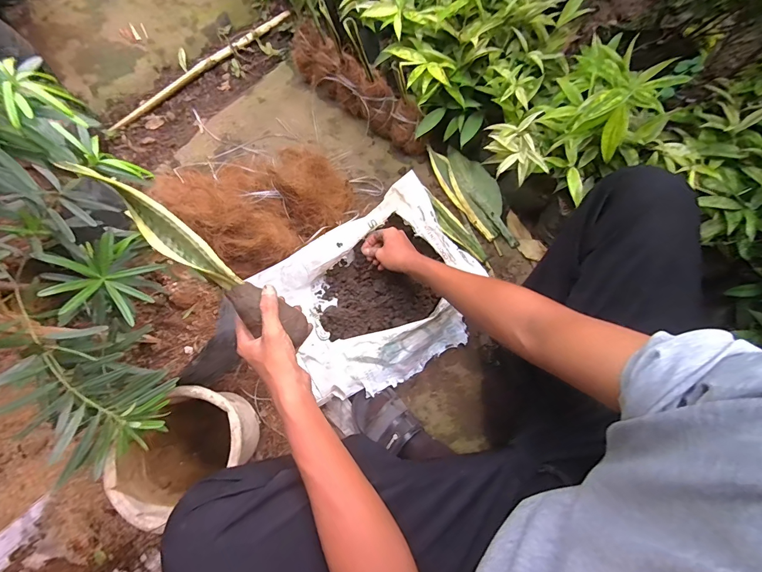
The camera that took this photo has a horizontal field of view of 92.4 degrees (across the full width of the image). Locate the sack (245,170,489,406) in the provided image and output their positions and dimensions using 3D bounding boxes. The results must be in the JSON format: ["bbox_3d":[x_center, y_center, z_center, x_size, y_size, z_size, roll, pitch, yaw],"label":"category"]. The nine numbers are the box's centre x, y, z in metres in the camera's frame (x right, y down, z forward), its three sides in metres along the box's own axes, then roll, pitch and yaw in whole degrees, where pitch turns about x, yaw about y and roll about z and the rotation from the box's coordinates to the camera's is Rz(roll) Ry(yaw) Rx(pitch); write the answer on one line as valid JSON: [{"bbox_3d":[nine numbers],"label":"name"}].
[{"bbox_3d":[0.007,0.009,0.749,0.390,0.103,0.333,-33,77,-9],"label":"sack"}]

